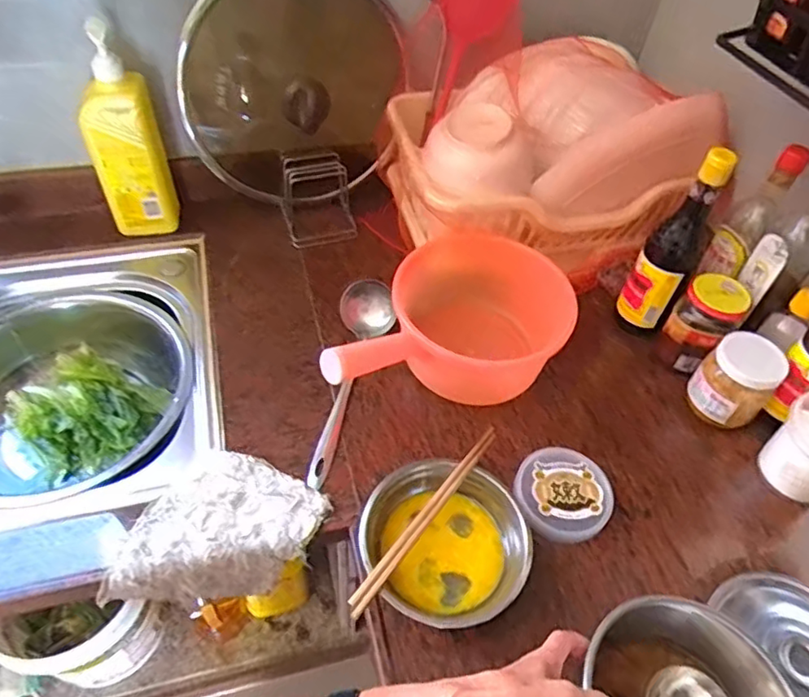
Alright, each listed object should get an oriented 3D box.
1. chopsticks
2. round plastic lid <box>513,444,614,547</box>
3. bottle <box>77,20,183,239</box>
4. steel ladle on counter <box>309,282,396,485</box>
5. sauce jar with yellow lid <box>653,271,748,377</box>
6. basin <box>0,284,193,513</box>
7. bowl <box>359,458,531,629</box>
[{"bbox_3d":[0.025,0.160,0.586,0.015,0.012,0.236,33,54,19],"label":"chopsticks"},{"bbox_3d":[0.172,0.158,0.649,0.100,0.016,0.107,3,50,-4],"label":"round plastic lid"},{"bbox_3d":[-0.358,-0.264,0.776,0.091,0.314,0.081,-17,54,-19],"label":"bottle"},{"bbox_3d":[-0.057,0.030,0.709,0.070,0.057,0.268,7,50,-1],"label":"steel ladle on counter"},{"bbox_3d":[0.367,-0.025,0.752,0.068,0.132,0.062,3,50,-4],"label":"sauce jar with yellow lid"},{"bbox_3d":[-0.434,0.067,0.798,0.336,0.117,0.302,35,55,21],"label":"basin"},{"bbox_3d":[0.038,0.190,0.589,0.156,0.050,0.152,3,50,-4],"label":"bowl"}]

